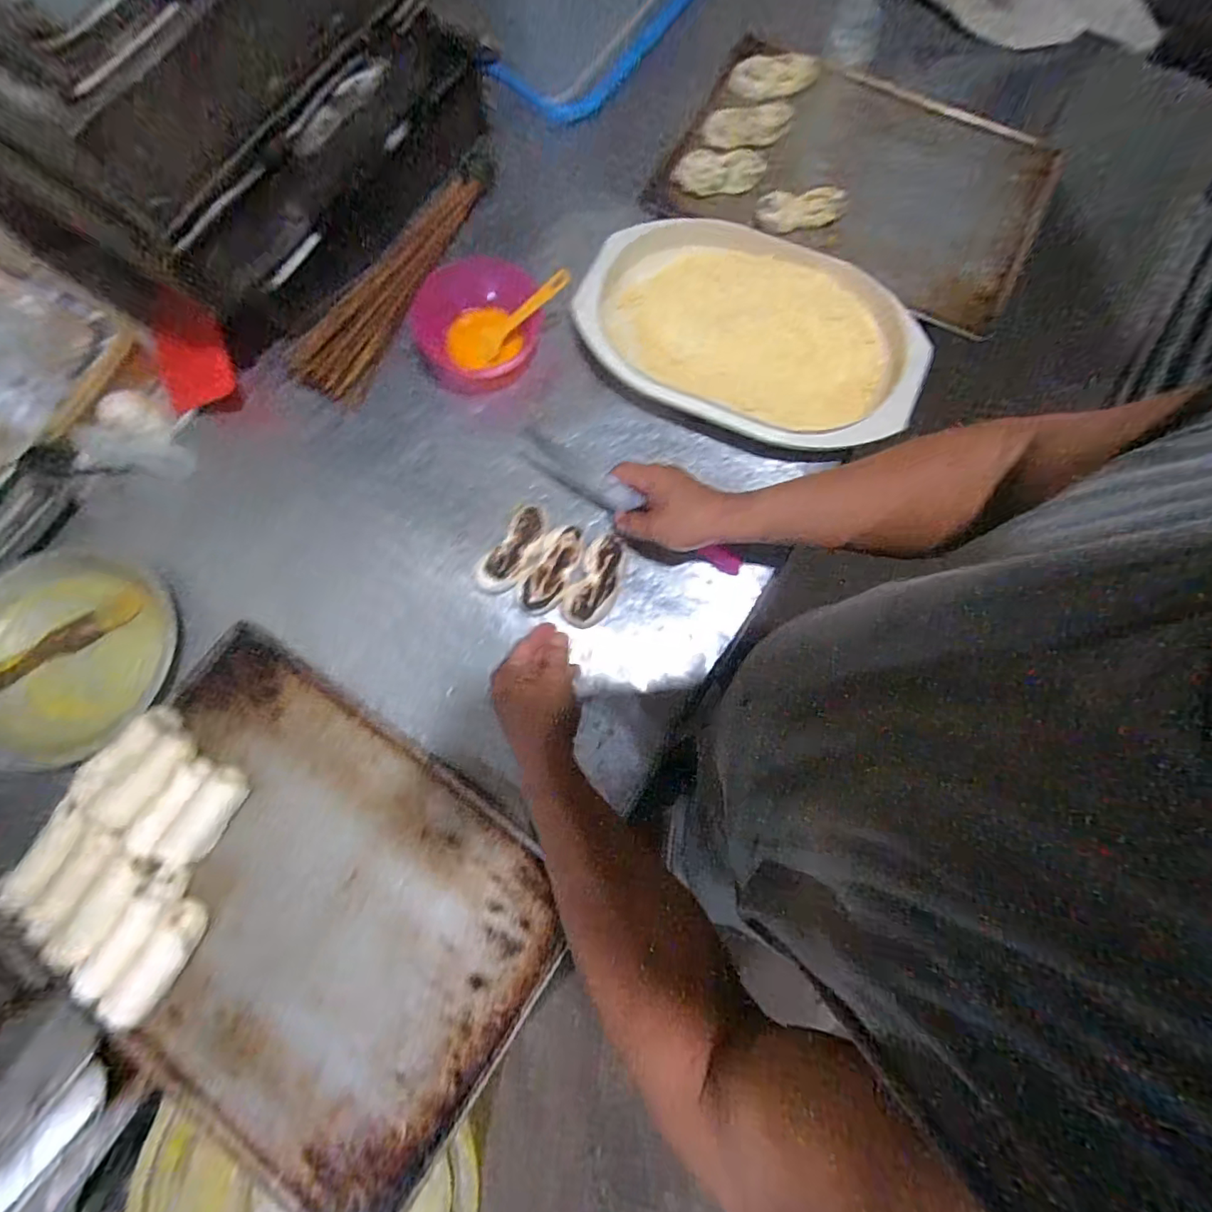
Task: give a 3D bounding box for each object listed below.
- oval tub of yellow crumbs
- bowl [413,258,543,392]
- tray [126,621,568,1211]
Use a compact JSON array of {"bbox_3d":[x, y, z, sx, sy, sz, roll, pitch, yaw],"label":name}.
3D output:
[{"bbox_3d":[0.157,-0.306,0.614,0.377,0.050,0.242,20,78,4],"label":"oval tub of yellow crumbs"},{"bbox_3d":[-0.152,-0.335,0.630,0.149,0.043,0.145,0,77,-1],"label":"bowl"},{"bbox_3d":[-0.272,0.266,0.487,0.430,0.032,0.312,34,79,7],"label":"tray"}]

